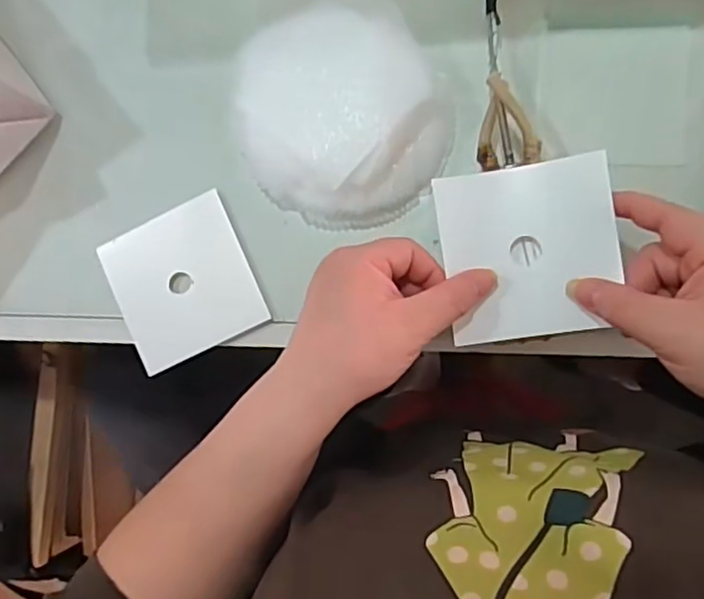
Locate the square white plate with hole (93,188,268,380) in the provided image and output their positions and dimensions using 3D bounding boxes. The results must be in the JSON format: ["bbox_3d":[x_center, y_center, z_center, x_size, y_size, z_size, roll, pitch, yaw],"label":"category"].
[{"bbox_3d":[-0.116,-0.011,0.432,0.094,0.008,0.097,-25,84,7],"label":"square white plate with hole"}]

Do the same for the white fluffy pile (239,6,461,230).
[{"bbox_3d":[-0.006,-0.112,0.399,0.130,0.041,0.122,0,87,9],"label":"white fluffy pile"}]

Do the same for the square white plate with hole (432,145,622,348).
[{"bbox_3d":[0.098,-0.027,0.351,0.092,0.009,0.095,-8,92,14],"label":"square white plate with hole"}]

